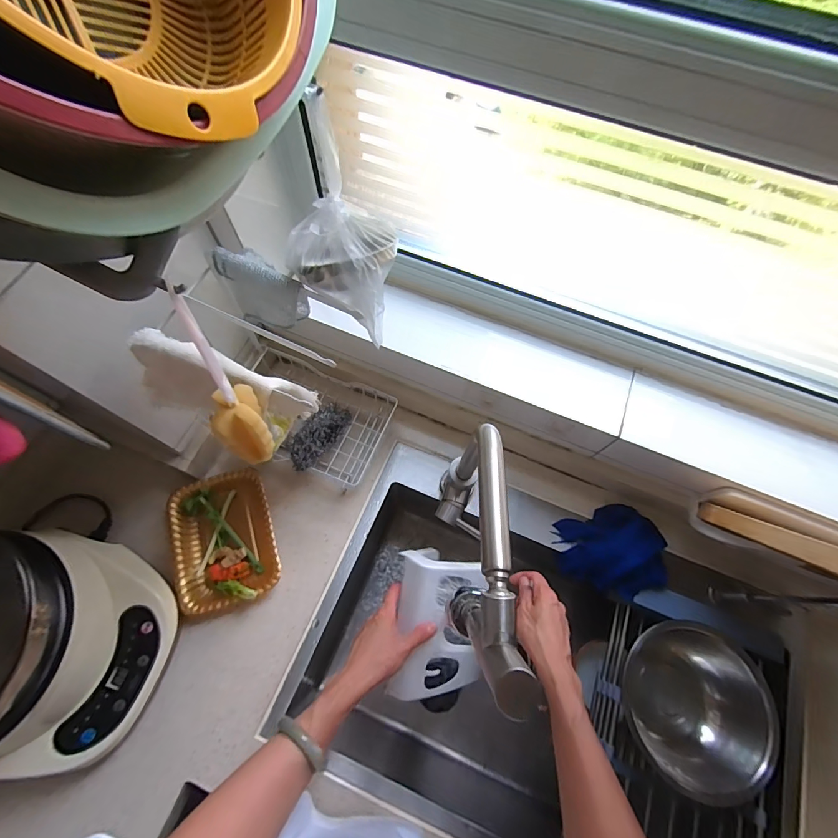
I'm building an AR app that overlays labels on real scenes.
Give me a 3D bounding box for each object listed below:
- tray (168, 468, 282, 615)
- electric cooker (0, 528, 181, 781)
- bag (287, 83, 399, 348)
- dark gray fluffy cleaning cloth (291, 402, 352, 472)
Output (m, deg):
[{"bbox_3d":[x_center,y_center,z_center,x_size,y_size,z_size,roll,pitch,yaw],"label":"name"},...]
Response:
[{"bbox_3d":[-0.290,0.179,0.603,0.143,0.028,0.193,-18,69,-9],"label":"tray"},{"bbox_3d":[-0.481,0.268,0.470,0.298,0.185,0.250,19,68,6],"label":"electric cooker"},{"bbox_3d":[-0.073,-0.181,0.378,0.096,0.192,0.095,19,68,6],"label":"bag"},{"bbox_3d":[-0.151,0.021,0.610,0.049,0.030,0.129,26,51,9],"label":"dark gray fluffy cleaning cloth"}]

